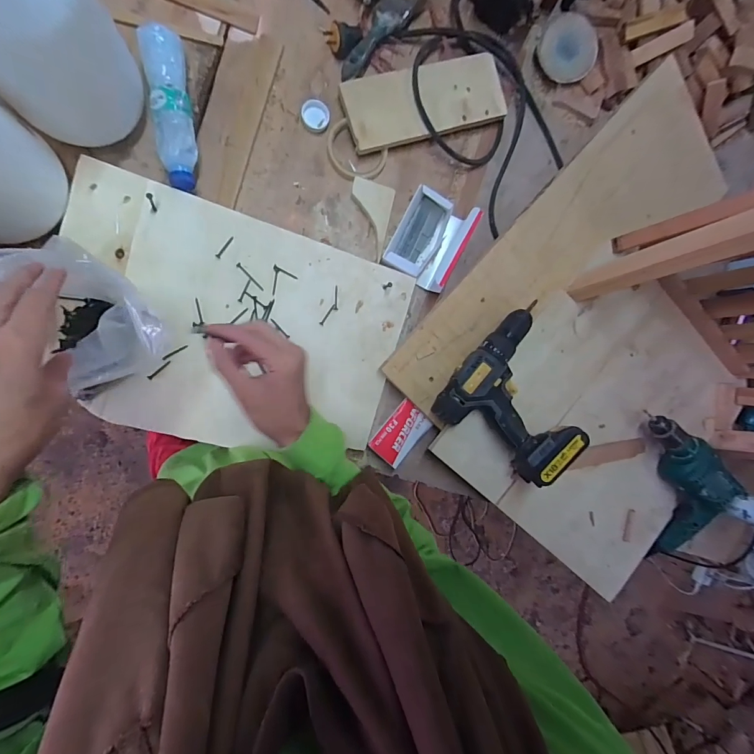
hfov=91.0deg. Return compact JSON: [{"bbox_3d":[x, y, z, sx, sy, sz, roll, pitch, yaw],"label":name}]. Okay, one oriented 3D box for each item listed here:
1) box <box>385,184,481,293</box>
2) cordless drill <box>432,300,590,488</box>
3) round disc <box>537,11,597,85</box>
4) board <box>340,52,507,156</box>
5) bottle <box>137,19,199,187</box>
[{"bbox_3d":[0.084,-0.218,0.578,0.102,0.069,0.136,28,88,-15],"label":"box"},{"bbox_3d":[0.233,0.033,0.573,0.205,0.104,0.225,45,84,-12],"label":"cordless drill"},{"bbox_3d":[0.318,-0.545,0.614,0.097,0.012,0.100,-1,94,-13],"label":"round disc"},{"bbox_3d":[0.076,-0.424,0.572,0.254,0.014,0.097,-20,100,-10],"label":"board"},{"bbox_3d":[-0.272,-0.352,0.493,0.052,0.042,0.192,-7,97,-13],"label":"bottle"}]

